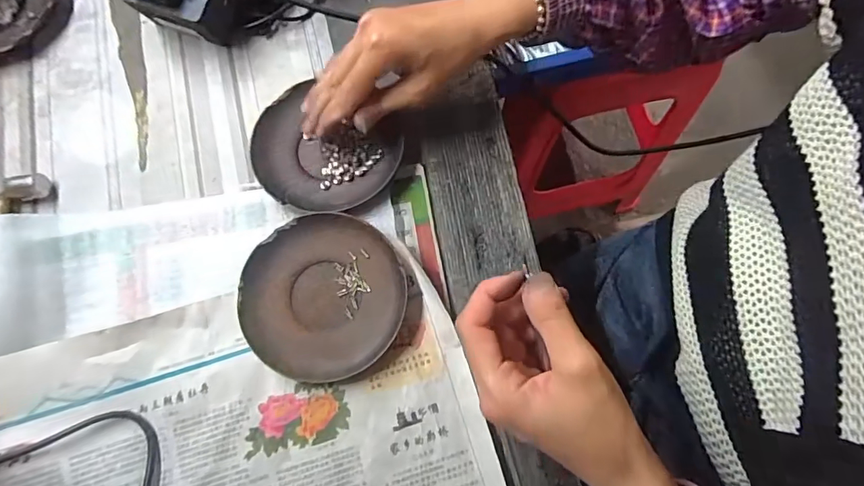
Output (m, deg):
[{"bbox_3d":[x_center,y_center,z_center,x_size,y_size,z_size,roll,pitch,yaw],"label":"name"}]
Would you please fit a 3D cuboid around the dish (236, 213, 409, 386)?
[{"bbox_3d":[-0.078,0.037,0.342,0.112,0.016,0.115,0,75,1],"label":"dish"}]

